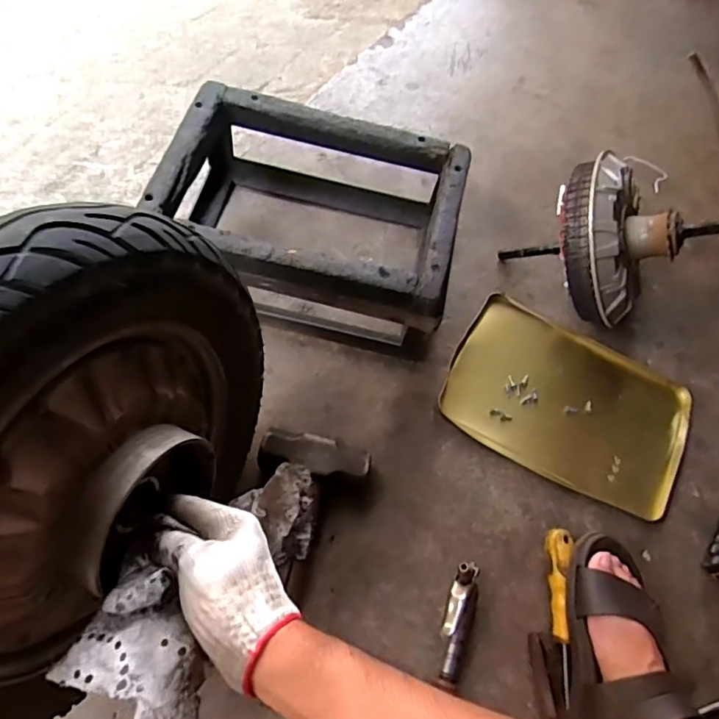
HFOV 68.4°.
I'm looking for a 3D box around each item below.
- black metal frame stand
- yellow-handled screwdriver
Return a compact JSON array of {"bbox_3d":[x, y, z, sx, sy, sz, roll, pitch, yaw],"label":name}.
[{"bbox_3d":[-0.053,-0.181,0.694,0.366,0.172,0.289,18,64,1],"label":"black metal frame stand"},{"bbox_3d":[0.218,0.268,0.560,0.029,0.035,0.172,6,71,3],"label":"yellow-handled screwdriver"}]

